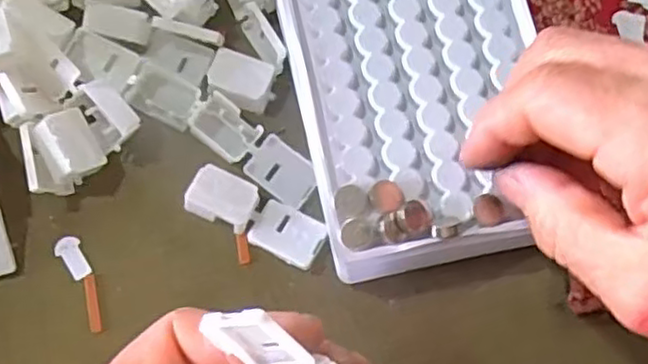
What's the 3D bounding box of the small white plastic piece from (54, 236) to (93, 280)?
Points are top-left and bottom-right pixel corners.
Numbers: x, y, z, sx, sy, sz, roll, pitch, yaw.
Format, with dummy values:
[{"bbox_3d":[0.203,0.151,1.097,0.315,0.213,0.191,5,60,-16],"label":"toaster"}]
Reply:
[{"bbox_3d":[-0.095,0.028,0.261,0.009,0.004,0.018,-38,79,-11],"label":"small white plastic piece"}]

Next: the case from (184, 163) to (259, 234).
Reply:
[{"bbox_3d":[-0.038,0.006,0.264,0.024,0.012,0.019,24,75,5],"label":"case"}]

